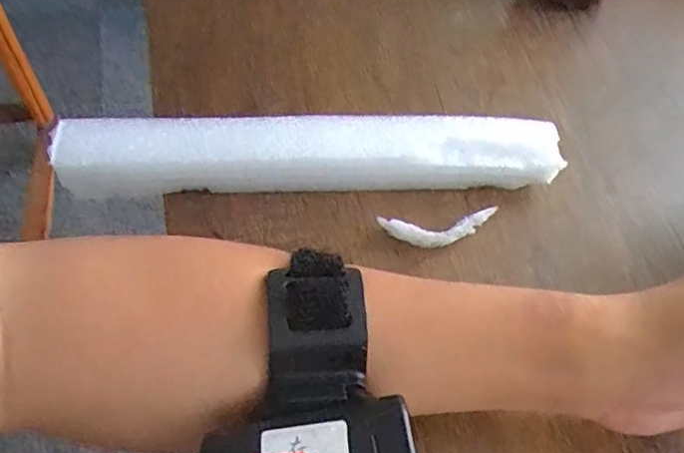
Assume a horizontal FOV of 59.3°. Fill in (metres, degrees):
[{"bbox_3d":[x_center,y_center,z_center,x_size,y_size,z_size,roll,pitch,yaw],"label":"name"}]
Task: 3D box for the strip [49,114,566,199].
[{"bbox_3d":[-0.013,-0.038,0.323,0.256,0.042,0.029,-1,58,-5],"label":"strip"}]

